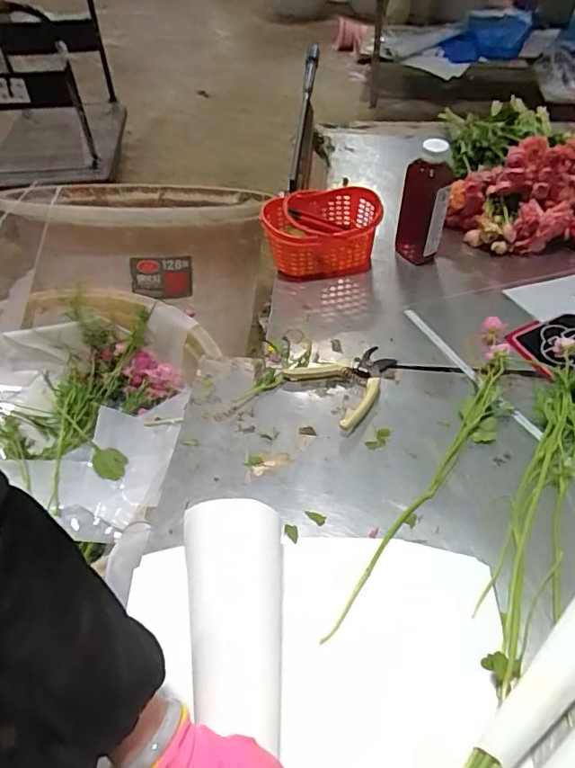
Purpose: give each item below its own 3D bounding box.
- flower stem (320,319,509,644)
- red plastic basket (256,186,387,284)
[{"bbox_3d":[0.194,0.088,0.641,0.070,0.027,0.491,23,55,21],"label":"flower stem"},{"bbox_3d":[0.057,-0.257,0.924,0.188,0.101,0.125,3,48,4],"label":"red plastic basket"}]

